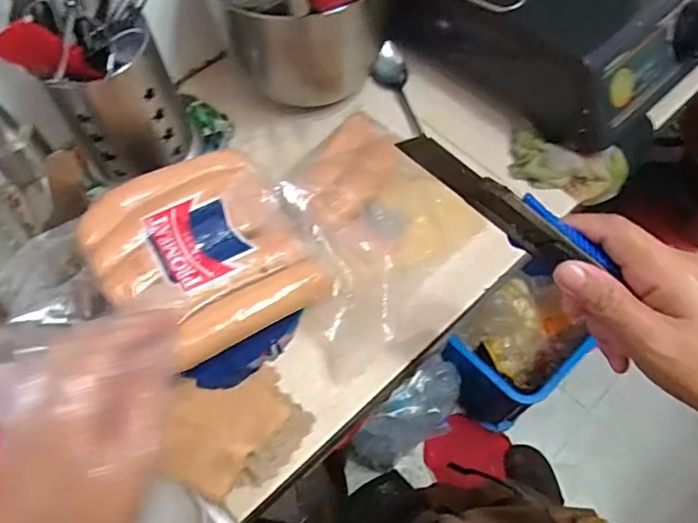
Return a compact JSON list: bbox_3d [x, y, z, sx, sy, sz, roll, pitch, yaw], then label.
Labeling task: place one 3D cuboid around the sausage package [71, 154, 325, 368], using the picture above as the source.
[{"bbox_3d":[-0.118,-0.012,0.416,0.142,0.048,0.158,-33,65,-14],"label":"sausage package"}]

